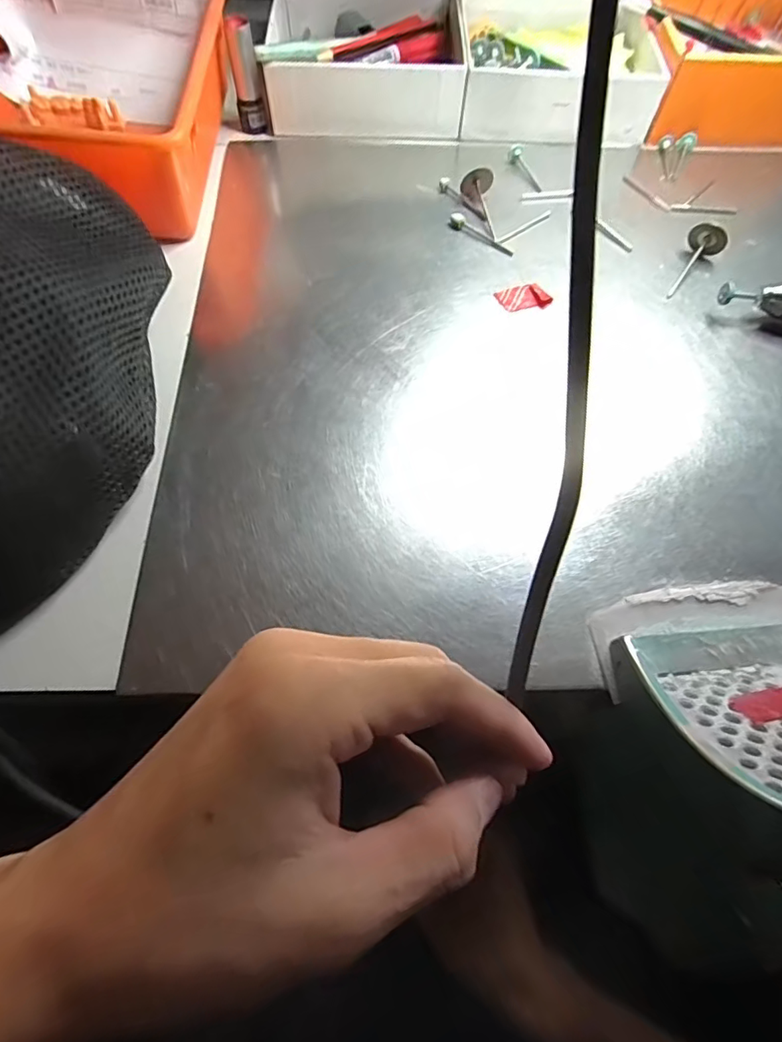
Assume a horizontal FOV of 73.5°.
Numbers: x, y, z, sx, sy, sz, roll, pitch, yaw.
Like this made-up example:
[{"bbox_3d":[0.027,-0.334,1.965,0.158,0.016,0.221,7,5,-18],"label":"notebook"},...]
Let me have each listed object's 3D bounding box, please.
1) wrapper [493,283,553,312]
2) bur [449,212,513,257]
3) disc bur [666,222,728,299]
[{"bbox_3d":[0.075,-0.127,0.296,0.030,0.004,0.017,-7,65,-5],"label":"wrapper"},{"bbox_3d":[0.055,-0.175,0.319,0.046,0.008,0.007,34,68,14],"label":"bur"},{"bbox_3d":[0.174,-0.149,0.305,0.021,0.020,0.049,34,85,11],"label":"disc bur"}]

